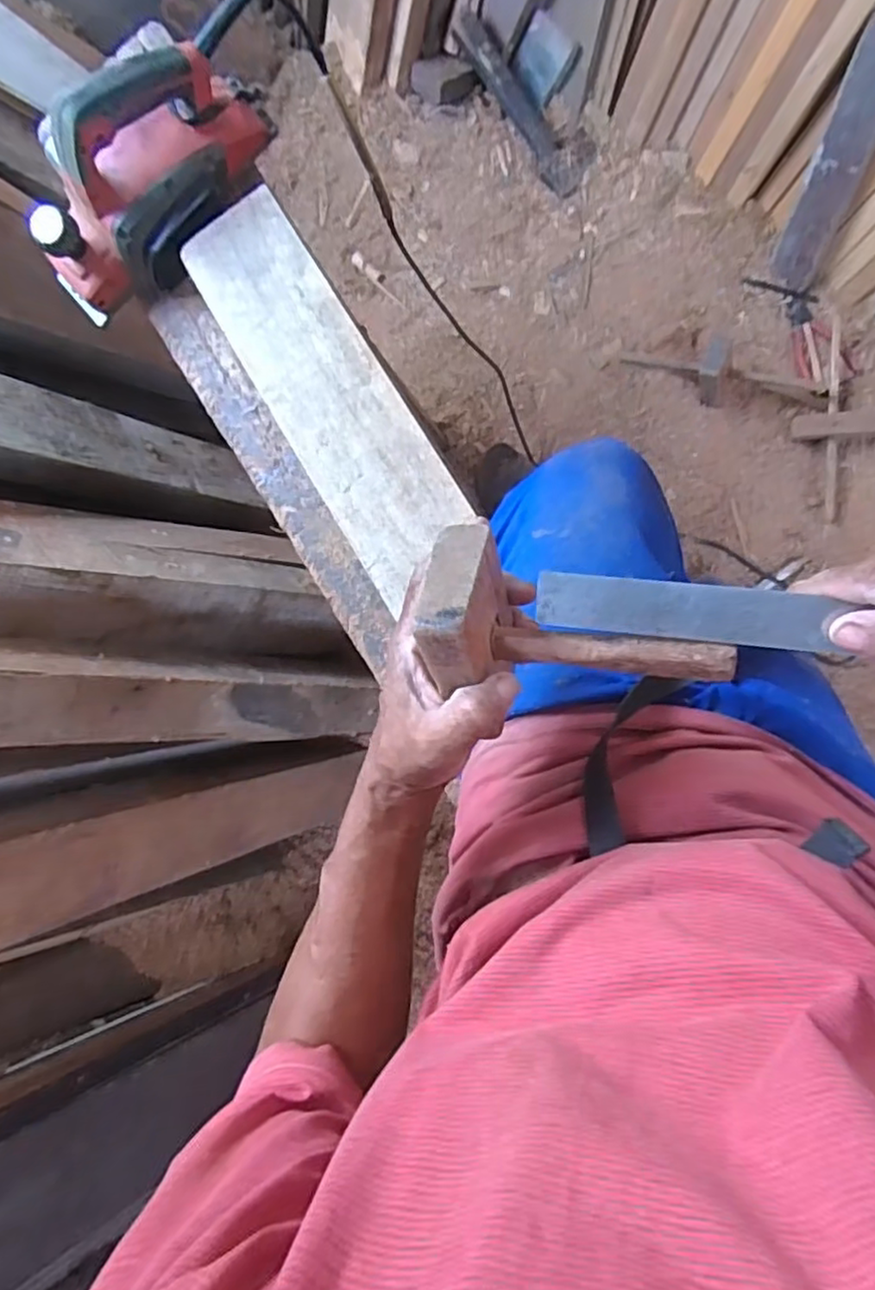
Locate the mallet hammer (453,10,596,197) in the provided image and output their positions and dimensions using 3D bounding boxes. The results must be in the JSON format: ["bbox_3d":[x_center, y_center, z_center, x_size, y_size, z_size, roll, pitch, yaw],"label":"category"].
[{"bbox_3d":[0.156,-0.989,1.208,0.332,0.043,0.107,42,95,-22],"label":"mallet hammer"}]

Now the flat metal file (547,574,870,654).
[{"bbox_3d":[0.119,-0.016,0.325,0.135,0.004,0.028,6,104,13],"label":"flat metal file"}]

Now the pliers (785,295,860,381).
[{"bbox_3d":[0.678,-0.554,1.194,0.087,0.028,0.178,-21,88,6],"label":"pliers"}]

